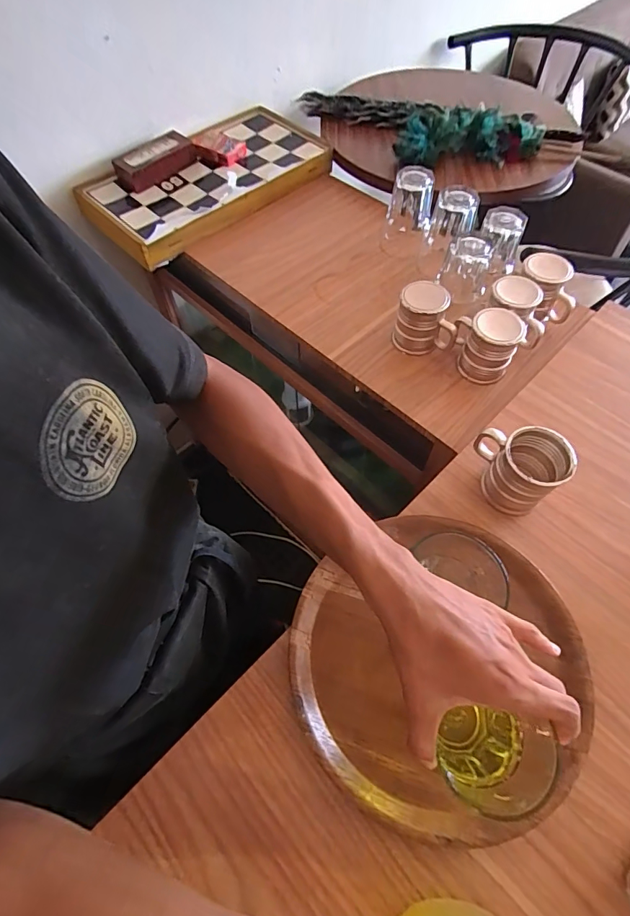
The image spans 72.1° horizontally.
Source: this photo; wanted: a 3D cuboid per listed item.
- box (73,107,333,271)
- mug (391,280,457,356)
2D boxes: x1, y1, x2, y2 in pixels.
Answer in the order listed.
[{"bbox_3d":[-0.215,-0.595,0.919,0.499,0.054,0.246,-40,68,-20],"label":"box"},{"bbox_3d":[0.173,-0.221,0.688,0.093,0.094,0.071,4,60,3],"label":"mug"}]

